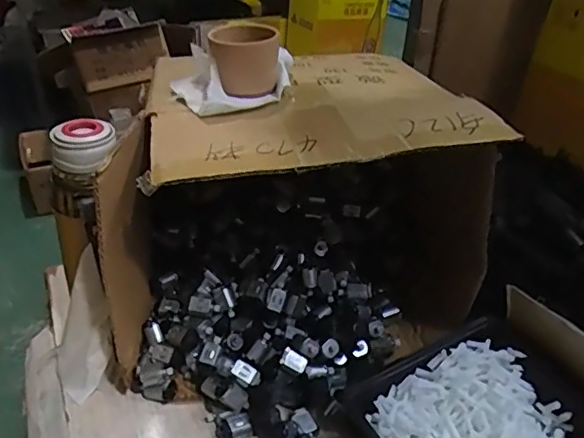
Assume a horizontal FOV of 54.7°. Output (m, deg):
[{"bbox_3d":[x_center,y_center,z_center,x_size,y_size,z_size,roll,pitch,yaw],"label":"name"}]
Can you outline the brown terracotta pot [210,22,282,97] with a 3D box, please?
[{"bbox_3d":[-0.041,-0.146,0.513,0.059,0.050,0.063,2,33,-1],"label":"brown terracotta pot"}]

